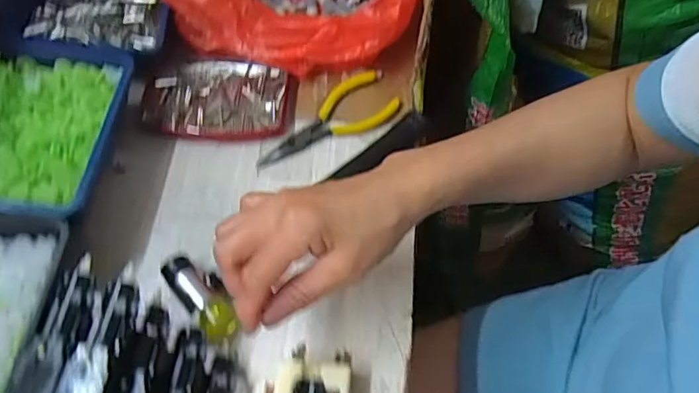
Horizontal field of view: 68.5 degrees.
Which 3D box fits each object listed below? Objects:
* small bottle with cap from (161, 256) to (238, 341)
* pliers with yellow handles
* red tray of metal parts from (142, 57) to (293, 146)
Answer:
[{"bbox_3d":[-0.100,0.068,0.352,0.028,0.021,0.068,-38,67,-19],"label":"small bottle with cap"},{"bbox_3d":[-0.021,-0.066,0.426,0.128,0.008,0.048,-24,64,-13],"label":"pliers with yellow handles"},{"bbox_3d":[-0.114,-0.084,0.442,0.132,0.017,0.084,3,61,2],"label":"red tray of metal parts"}]

